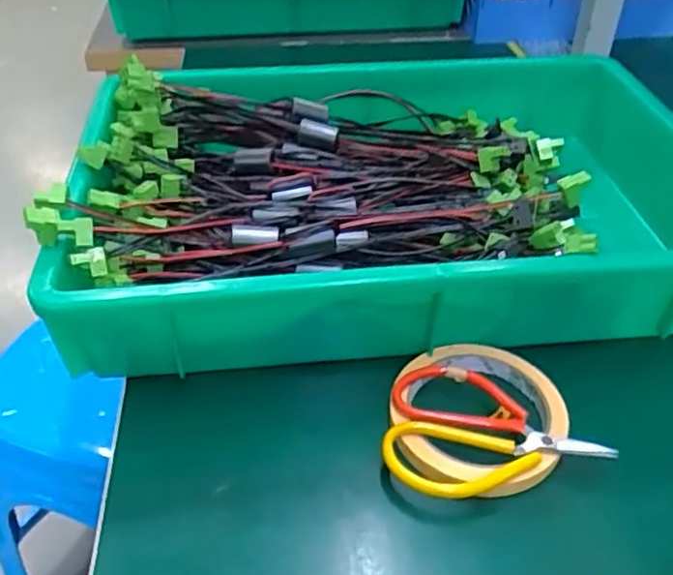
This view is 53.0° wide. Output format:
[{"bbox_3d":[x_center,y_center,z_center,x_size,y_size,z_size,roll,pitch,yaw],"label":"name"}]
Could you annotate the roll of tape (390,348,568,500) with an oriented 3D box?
[{"bbox_3d":[0.076,0.069,0.375,0.093,0.021,0.097,0,41,0],"label":"roll of tape"}]

